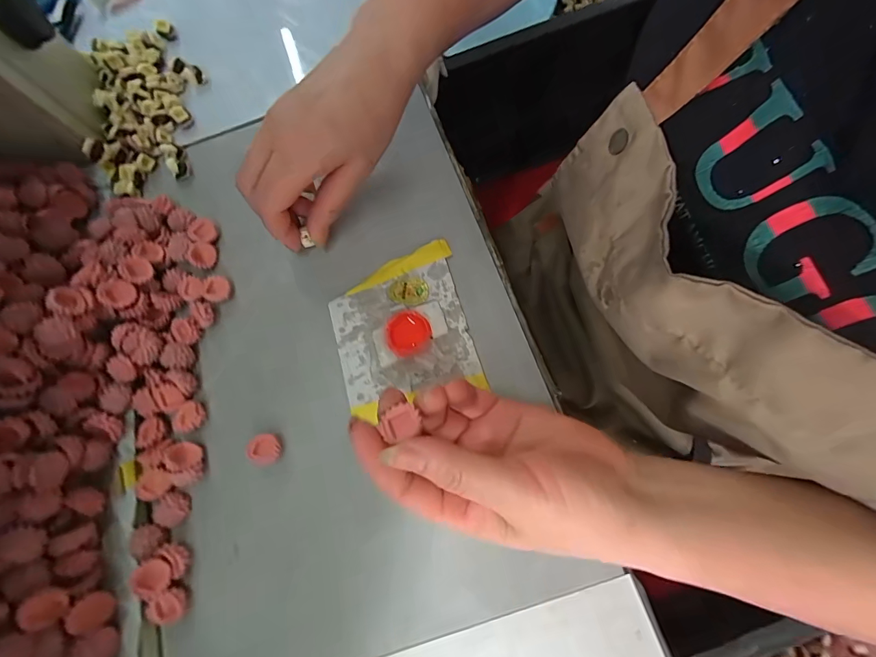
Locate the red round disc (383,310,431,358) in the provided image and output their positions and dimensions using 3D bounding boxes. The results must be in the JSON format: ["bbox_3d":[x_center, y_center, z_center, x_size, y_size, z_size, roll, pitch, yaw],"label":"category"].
[{"bbox_3d":[-0.020,0.003,0.251,0.030,0.007,0.030,-24,72,-1],"label":"red round disc"}]

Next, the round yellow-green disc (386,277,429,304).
[{"bbox_3d":[-0.021,-0.026,0.262,0.028,0.005,0.019,-10,72,4],"label":"round yellow-green disc"}]

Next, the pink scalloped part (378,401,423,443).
[{"bbox_3d":[-0.018,0.044,0.177,0.019,0.005,0.016,-20,73,-6],"label":"pink scalloped part"}]

